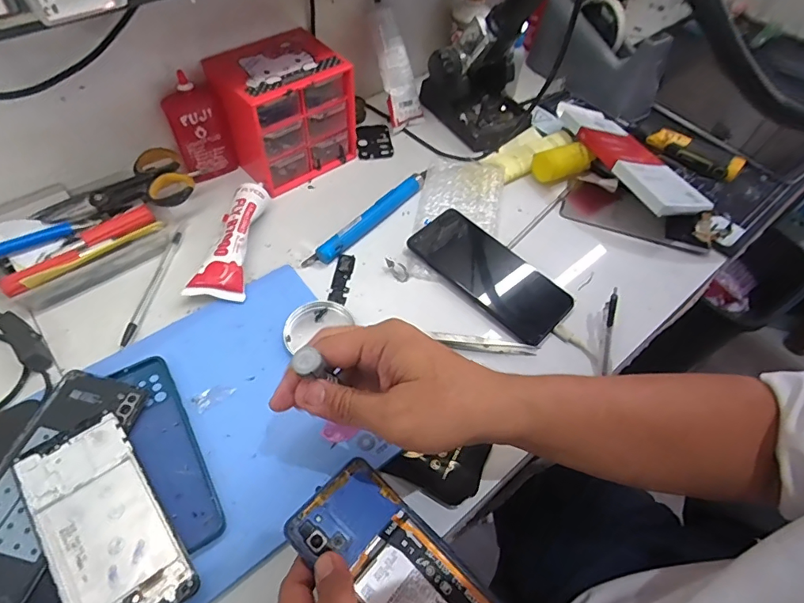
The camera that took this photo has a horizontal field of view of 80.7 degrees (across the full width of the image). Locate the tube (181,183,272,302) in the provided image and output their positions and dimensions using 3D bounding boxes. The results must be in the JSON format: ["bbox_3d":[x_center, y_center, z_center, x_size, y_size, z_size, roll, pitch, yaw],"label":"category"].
[{"bbox_3d":[-0.170,-0.065,0.479,0.052,0.029,0.135,6,55,1],"label":"tube"}]

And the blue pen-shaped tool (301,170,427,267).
[{"bbox_3d":[-0.032,-0.094,0.525,0.024,0.020,0.182,36,61,20],"label":"blue pen-shaped tool"}]

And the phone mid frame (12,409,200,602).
[{"bbox_3d":[-0.206,0.152,0.327,0.069,0.012,0.153,-33,63,-23],"label":"phone mid frame"}]

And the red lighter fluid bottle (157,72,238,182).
[{"bbox_3d":[-0.224,-0.190,0.520,0.054,0.115,0.029,-29,62,-21],"label":"red lighter fluid bottle"}]

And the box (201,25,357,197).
[{"bbox_3d":[-0.135,-0.217,0.544,0.125,0.121,0.108,-35,64,-24],"label":"box"}]

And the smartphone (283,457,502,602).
[{"bbox_3d":[0.002,0.180,0.307,0.158,0.013,0.069,42,63,17],"label":"smartphone"}]

